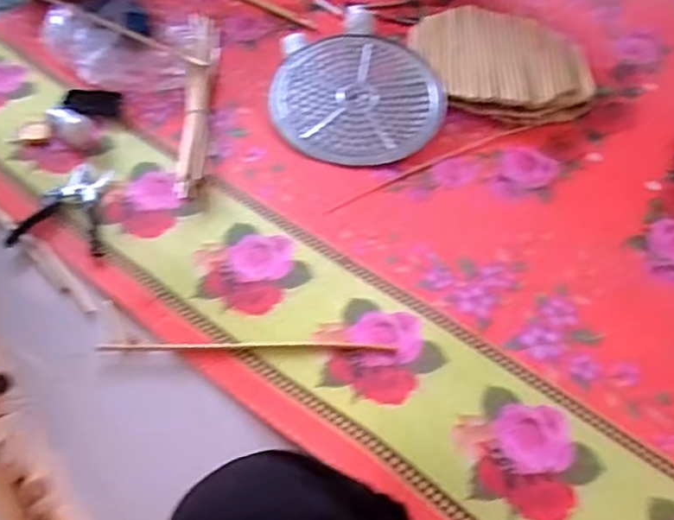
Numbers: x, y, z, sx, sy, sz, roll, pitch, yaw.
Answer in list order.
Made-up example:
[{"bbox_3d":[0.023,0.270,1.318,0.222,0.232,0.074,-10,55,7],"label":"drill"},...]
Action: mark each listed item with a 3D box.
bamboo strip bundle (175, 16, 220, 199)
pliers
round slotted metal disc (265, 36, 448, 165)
[{"bbox_3d":[-0.257,-0.311,1.192,0.059,0.039,0.504,-3,53,-4],"label":"bamboo strip bundle"},{"bbox_3d":[-0.418,-0.084,1.003,0.146,0.013,0.165,7,53,3],"label":"pliers"},{"bbox_3d":[0.039,-0.308,1.193,0.317,0.013,0.290,-1,64,2],"label":"round slotted metal disc"}]

